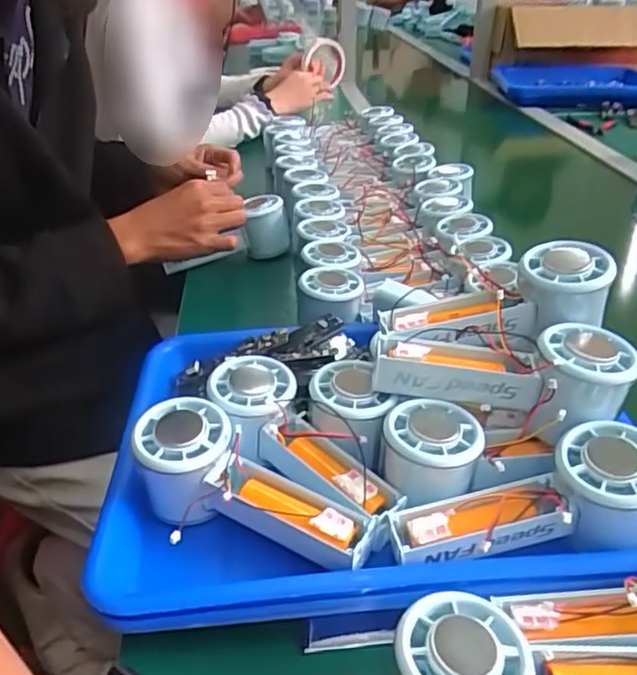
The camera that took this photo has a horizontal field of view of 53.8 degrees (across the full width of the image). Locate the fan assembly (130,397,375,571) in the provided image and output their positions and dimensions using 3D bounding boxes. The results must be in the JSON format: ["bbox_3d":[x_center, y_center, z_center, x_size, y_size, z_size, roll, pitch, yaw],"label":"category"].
[{"bbox_3d":[-0.043,0.096,0.372,0.151,0.058,0.060,24,39,15],"label":"fan assembly"}]

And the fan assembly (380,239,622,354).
[{"bbox_3d":[0.118,-0.019,0.415,0.149,0.048,0.053,-15,32,4],"label":"fan assembly"}]

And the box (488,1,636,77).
[{"bbox_3d":[0.600,-0.714,1.474,0.373,0.123,0.199,0,32,2],"label":"box"}]

